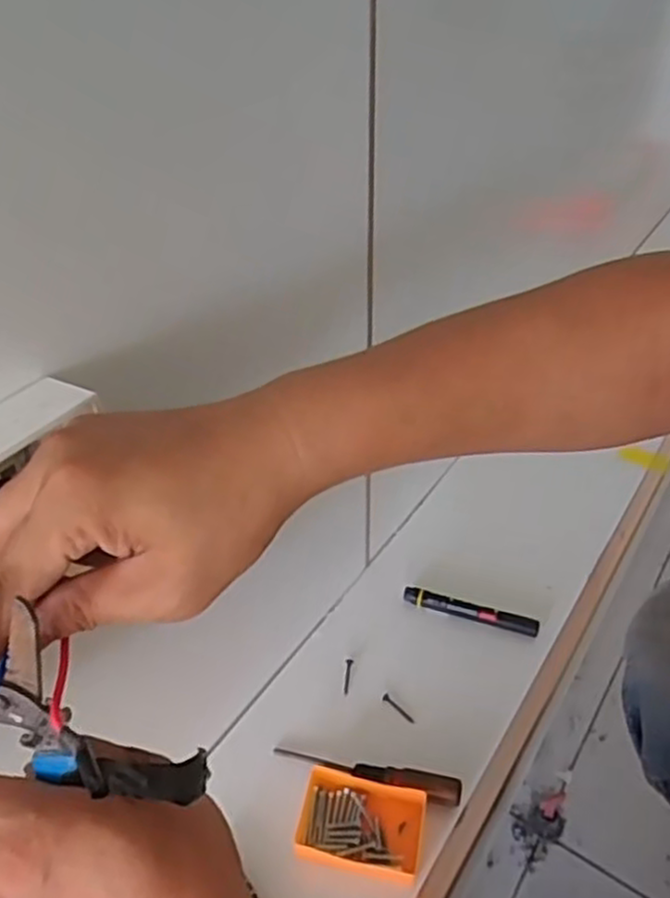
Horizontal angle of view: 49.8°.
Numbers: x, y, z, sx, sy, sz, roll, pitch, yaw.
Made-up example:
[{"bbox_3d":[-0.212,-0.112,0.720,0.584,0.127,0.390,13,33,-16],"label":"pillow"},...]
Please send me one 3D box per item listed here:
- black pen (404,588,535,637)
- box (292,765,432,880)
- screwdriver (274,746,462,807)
[{"bbox_3d":[0.133,0.160,0.713,0.131,0.017,0.018,12,42,15],"label":"black pen"},{"bbox_3d":[0.020,0.291,0.559,0.093,0.020,0.066,7,41,9],"label":"box"},{"bbox_3d":[0.026,0.258,0.588,0.151,0.023,0.019,11,42,14],"label":"screwdriver"}]

